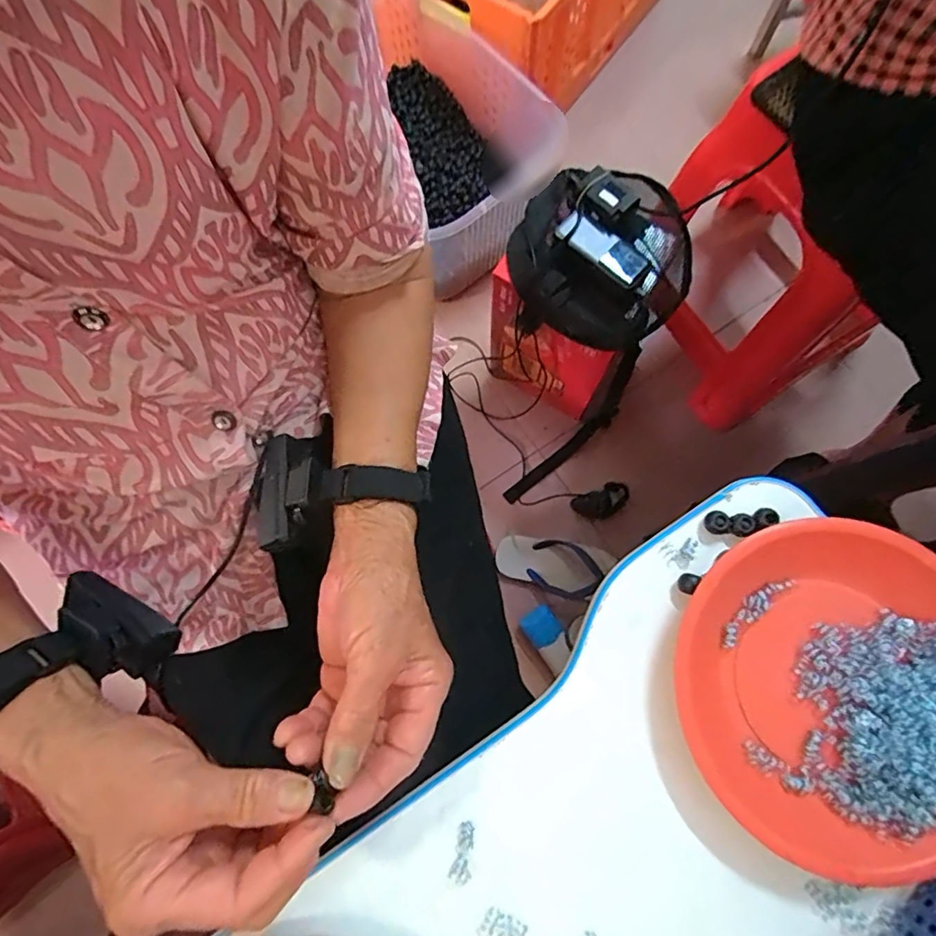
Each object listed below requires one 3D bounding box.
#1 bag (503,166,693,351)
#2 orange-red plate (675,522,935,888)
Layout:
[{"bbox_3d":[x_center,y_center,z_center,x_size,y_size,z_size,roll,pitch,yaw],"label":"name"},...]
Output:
[{"bbox_3d":[0.186,-0.292,0.748,0.250,0.105,0.240,-8,76,0],"label":"bag"},{"bbox_3d":[0.229,0.135,0.332,0.186,0.034,0.186,0,76,1],"label":"orange-red plate"}]

